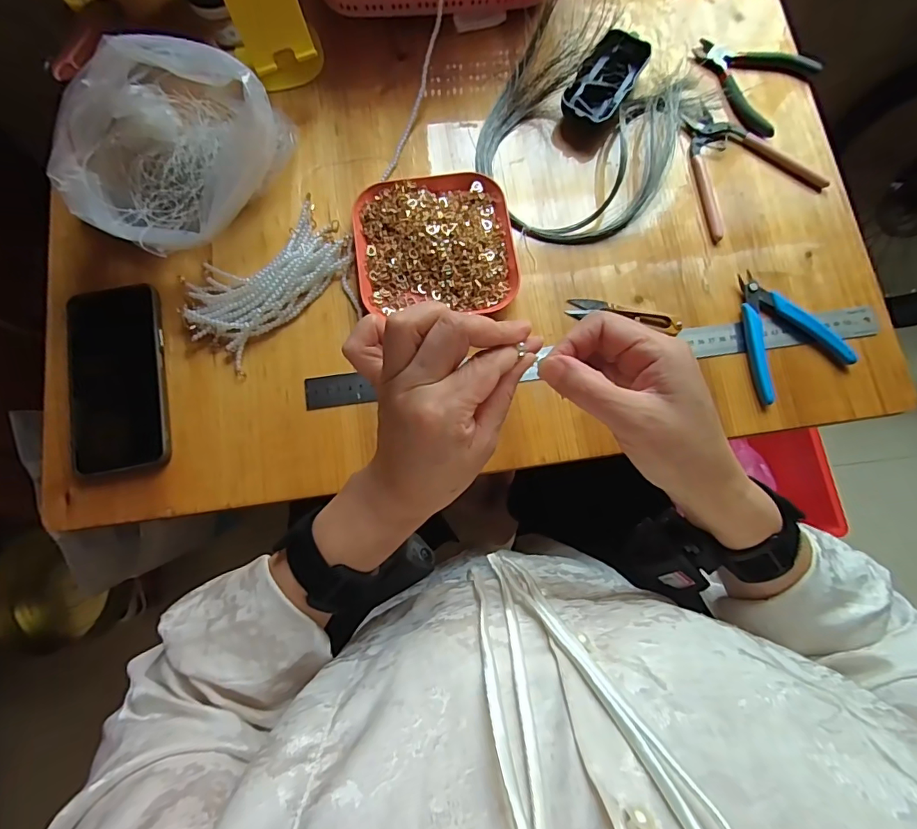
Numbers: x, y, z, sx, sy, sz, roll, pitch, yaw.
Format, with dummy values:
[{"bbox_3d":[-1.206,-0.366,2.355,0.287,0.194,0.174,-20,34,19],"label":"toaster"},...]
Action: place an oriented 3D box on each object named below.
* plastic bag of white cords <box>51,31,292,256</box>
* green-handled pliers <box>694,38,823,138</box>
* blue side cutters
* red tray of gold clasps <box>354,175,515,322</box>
[{"bbox_3d":[-0.234,-0.224,0.402,0.128,0.122,0.182,34,79,6],"label":"plastic bag of white cords"},{"bbox_3d":[0.299,-0.354,0.494,0.115,0.013,0.102,35,79,6],"label":"green-handled pliers"},{"bbox_3d":[0.304,-0.075,0.433,0.085,0.016,0.119,-7,78,-3],"label":"blue side cutters"},{"bbox_3d":[-0.022,-0.159,0.443,0.143,0.023,0.135,-5,78,-2],"label":"red tray of gold clasps"}]

